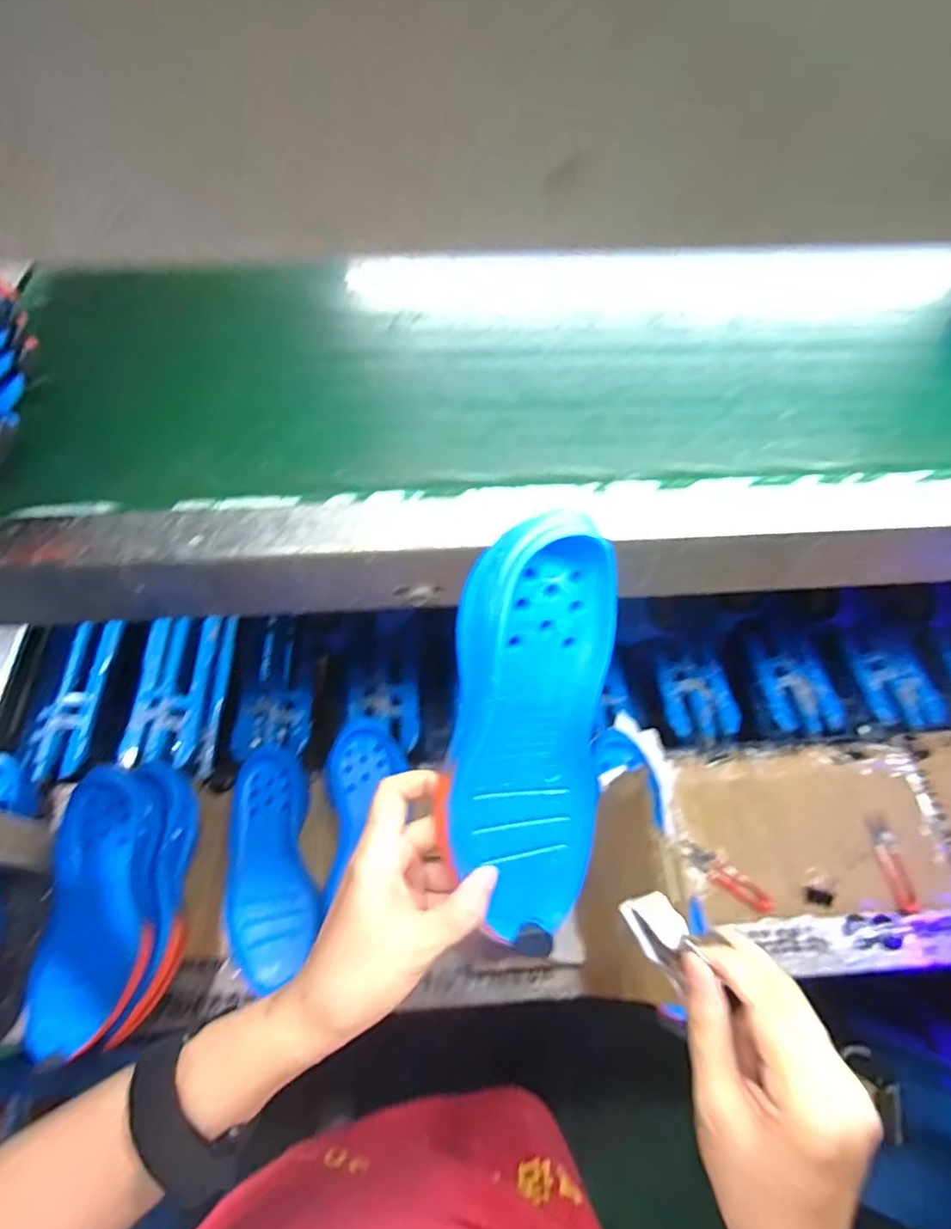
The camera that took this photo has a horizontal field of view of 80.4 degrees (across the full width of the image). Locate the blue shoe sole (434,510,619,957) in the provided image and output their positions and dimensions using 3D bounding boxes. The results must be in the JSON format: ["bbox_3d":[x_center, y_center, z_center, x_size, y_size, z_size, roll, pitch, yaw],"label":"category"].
[{"bbox_3d":[0.028,0.070,0.306,0.085,0.033,0.239,1,104,0],"label":"blue shoe sole"}]

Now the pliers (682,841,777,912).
[{"bbox_3d":[0.272,0.282,0.607,0.100,0.021,0.026,31,64,16],"label":"pliers"}]

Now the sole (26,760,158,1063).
[{"bbox_3d":[-0.350,0.268,0.523,0.093,0.026,0.235,3,77,1],"label":"sole"}]

